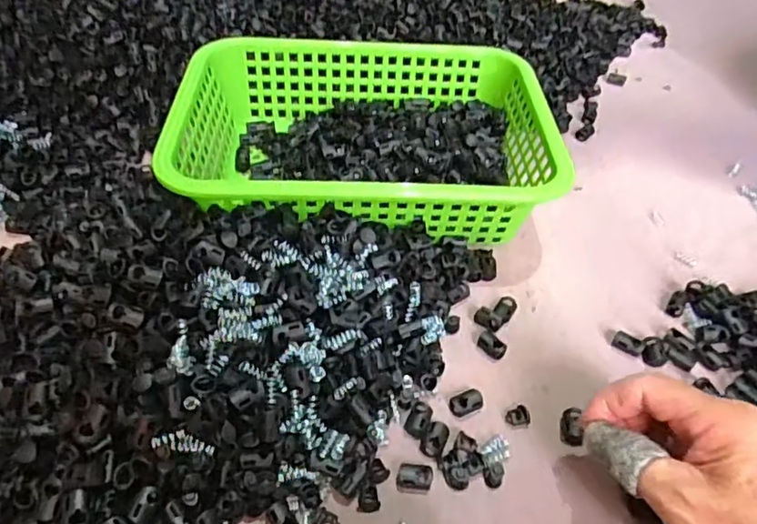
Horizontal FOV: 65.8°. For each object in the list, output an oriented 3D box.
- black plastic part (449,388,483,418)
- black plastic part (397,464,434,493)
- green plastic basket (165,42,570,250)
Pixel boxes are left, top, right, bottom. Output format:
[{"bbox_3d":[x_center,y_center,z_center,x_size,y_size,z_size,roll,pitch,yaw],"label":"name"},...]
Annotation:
[{"bbox_3d":[0.056,0.089,0.370,0.020,0.008,0.014,-13,48,-18],"label":"black plastic part"},{"bbox_3d":[0.021,0.123,0.335,0.020,0.007,0.014,5,45,-1],"label":"black plastic part"},{"bbox_3d":[-0.012,-0.102,0.493,0.285,0.078,0.200,2,45,-4],"label":"green plastic basket"}]

